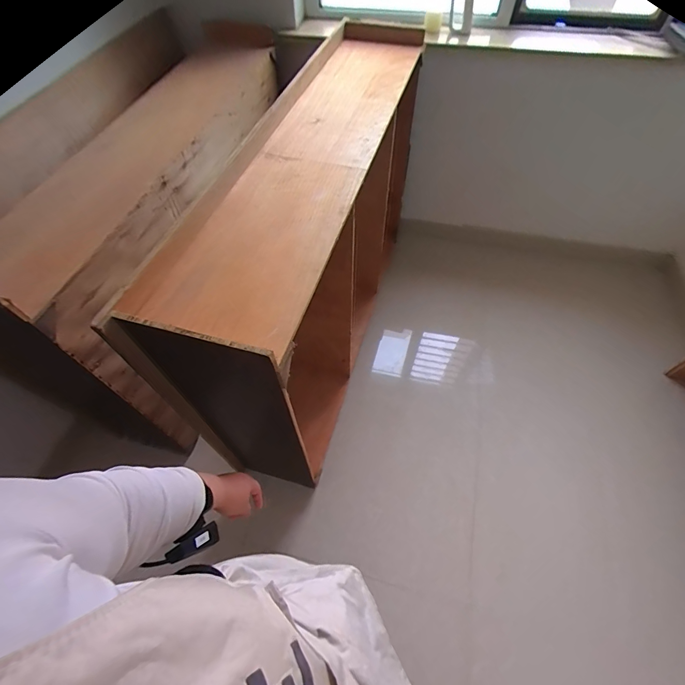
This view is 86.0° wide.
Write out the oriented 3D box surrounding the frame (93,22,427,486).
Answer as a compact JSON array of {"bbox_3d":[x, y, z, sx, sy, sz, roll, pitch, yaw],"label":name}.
[{"bbox_3d":[-0.072,-0.272,1.313,0.329,0.916,1.346,14,59,10],"label":"frame"}]

